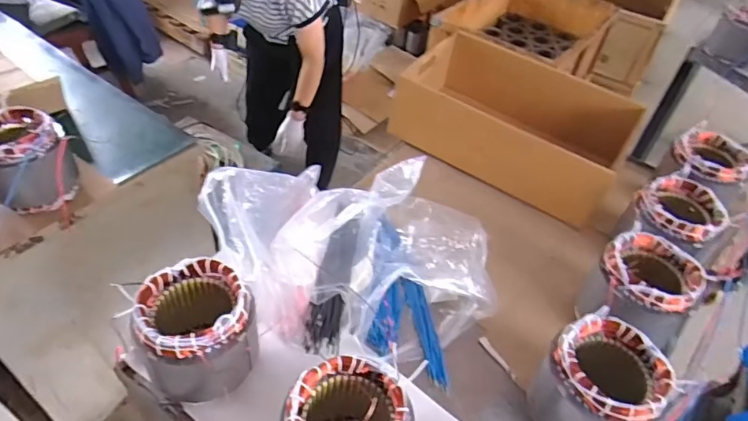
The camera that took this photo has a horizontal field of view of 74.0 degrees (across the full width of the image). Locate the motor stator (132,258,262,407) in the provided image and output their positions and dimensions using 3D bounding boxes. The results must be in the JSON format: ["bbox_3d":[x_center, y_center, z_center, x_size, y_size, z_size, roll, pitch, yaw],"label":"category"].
[{"bbox_3d":[-0.239,0.162,0.689,0.137,0.140,0.134,4,44,-3],"label":"motor stator"}]

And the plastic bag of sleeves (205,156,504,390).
[{"bbox_3d":[-0.009,0.031,0.823,0.424,0.245,0.364,11,44,4],"label":"plastic bag of sleeves"}]

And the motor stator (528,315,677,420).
[{"bbox_3d":[0.307,0.247,0.689,0.133,0.144,0.137,4,44,-3],"label":"motor stator"}]

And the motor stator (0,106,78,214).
[{"bbox_3d":[-0.686,-0.088,0.987,0.165,0.173,0.153,4,44,-3],"label":"motor stator"}]

